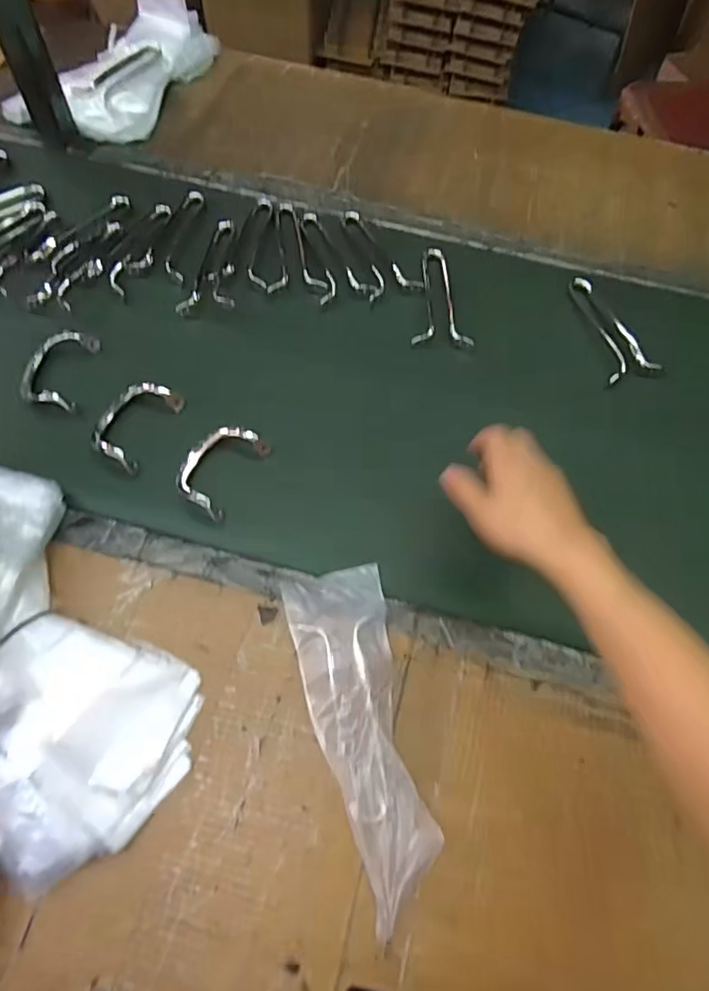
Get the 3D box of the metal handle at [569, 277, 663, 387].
[{"bbox_3d":[0.315,-0.203,0.671,0.068,0.014,0.155,-6,63,-7],"label":"metal handle"}]

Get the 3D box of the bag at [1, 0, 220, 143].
[{"bbox_3d":[-0.345,-0.648,0.839,0.173,0.063,0.354,27,64,10],"label":"bag"}]

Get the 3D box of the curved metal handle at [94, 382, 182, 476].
[{"bbox_3d":[-0.231,-0.077,0.573,0.069,0.015,0.100,17,63,5],"label":"curved metal handle"}]

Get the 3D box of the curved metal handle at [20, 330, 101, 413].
[{"bbox_3d":[-0.320,-0.141,0.600,0.065,0.008,0.103,8,62,0],"label":"curved metal handle"}]

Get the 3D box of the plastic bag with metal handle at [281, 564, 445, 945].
[{"bbox_3d":[0.010,0.183,0.455,0.084,0.037,0.264,-12,64,-10],"label":"plastic bag with metal handle"}]

